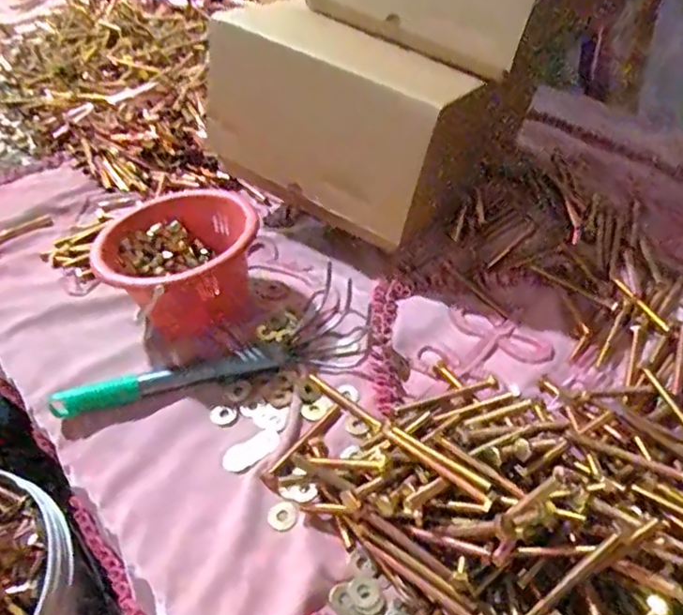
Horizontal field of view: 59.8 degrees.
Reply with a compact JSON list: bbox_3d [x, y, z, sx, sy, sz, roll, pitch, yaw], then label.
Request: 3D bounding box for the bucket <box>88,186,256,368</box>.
[{"bbox_3d":[-0.173,-0.044,0.674,0.176,0.116,0.159,-22,48,-16],"label":"bucket"}]

